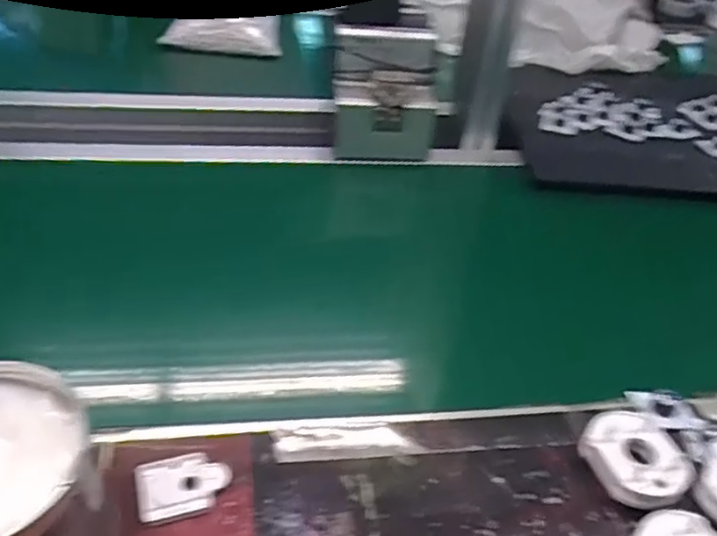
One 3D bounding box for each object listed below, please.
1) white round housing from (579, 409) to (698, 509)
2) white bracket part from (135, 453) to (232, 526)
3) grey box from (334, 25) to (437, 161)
[{"bbox_3d":[0.205,0.143,0.493,0.065,0.032,0.075,-12,44,-20],"label":"white round housing"},{"bbox_3d":[-0.120,0.149,0.458,0.061,0.009,0.045,-8,42,-16],"label":"white bracket part"},{"bbox_3d":[0.033,-0.215,0.834,0.126,0.142,0.086,4,39,-3],"label":"grey box"}]

